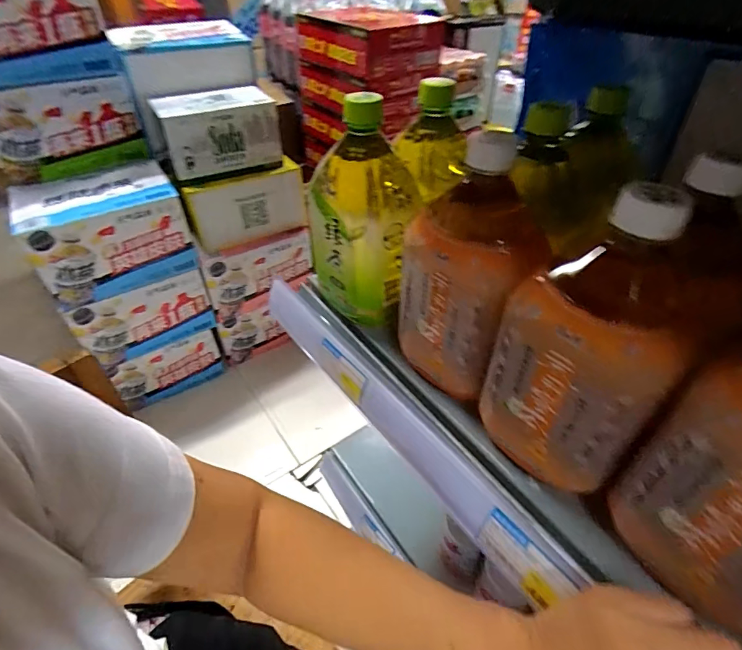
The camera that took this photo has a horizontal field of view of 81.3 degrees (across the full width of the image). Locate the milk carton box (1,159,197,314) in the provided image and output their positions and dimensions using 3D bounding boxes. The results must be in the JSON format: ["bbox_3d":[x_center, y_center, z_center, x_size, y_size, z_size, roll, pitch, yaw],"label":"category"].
[{"bbox_3d":[-0.690,-0.247,1.149,0.350,0.231,0.240,-23,46,-23],"label":"milk carton box"}]

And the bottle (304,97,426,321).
[{"bbox_3d":[-0.012,-0.098,0.396,0.085,0.172,0.101,-6,42,-6],"label":"bottle"}]

